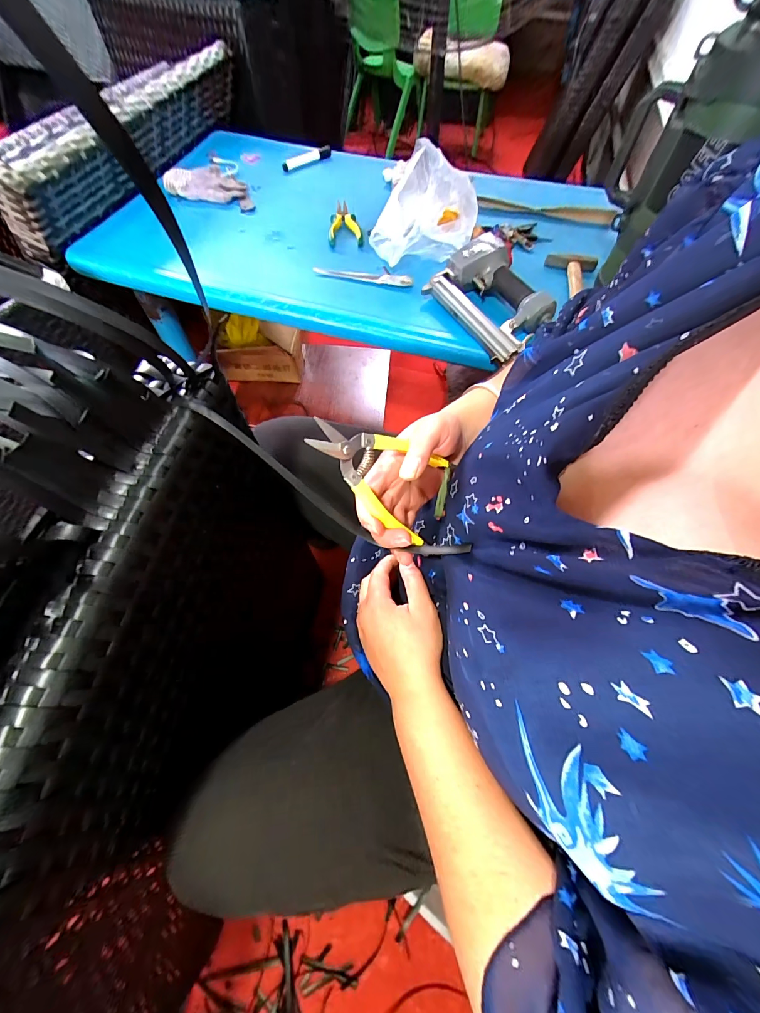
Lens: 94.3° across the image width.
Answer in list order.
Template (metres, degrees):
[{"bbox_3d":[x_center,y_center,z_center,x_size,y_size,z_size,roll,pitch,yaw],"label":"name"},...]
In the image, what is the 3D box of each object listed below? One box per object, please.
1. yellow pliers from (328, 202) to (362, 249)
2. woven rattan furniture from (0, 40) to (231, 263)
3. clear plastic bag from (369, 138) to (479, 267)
[{"bbox_3d":[-0.068,-0.583,0.719,0.066,0.023,0.144,0,64,-2],"label":"yellow pliers"},{"bbox_3d":[-0.569,-0.810,0.769,0.206,0.129,0.780,15,64,5],"label":"woven rattan furniture"},{"bbox_3d":[0.088,-0.531,0.622,0.203,0.138,0.105,-27,68,-15],"label":"clear plastic bag"}]

